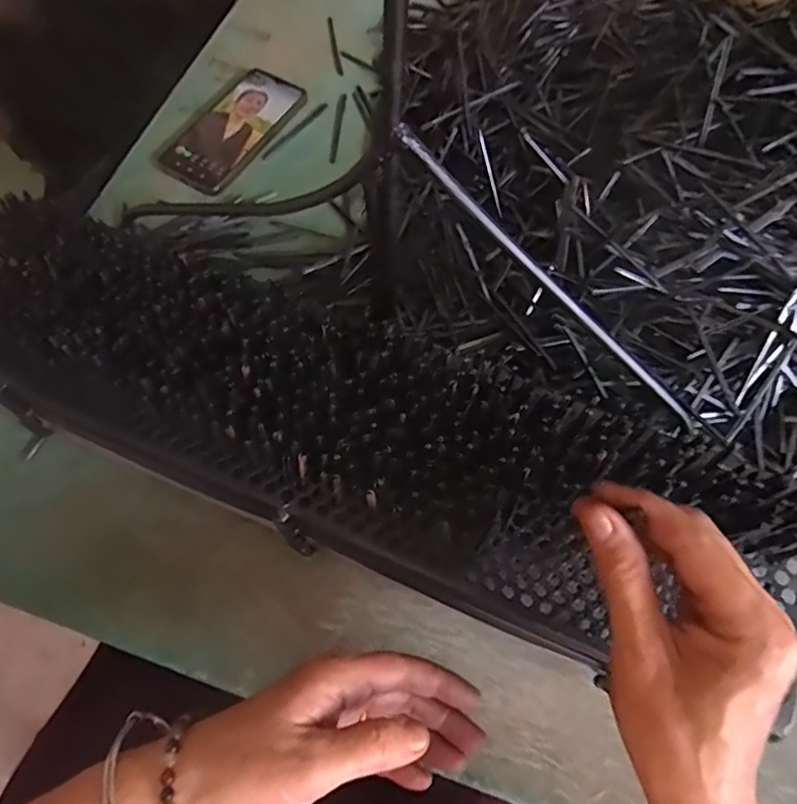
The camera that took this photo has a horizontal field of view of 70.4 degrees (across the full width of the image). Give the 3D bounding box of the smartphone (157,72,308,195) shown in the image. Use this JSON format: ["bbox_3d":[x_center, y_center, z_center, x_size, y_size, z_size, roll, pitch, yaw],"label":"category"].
[{"bbox_3d":[-0.169,-0.283,0.580,0.080,0.017,0.170,28,70,13],"label":"smartphone"}]

